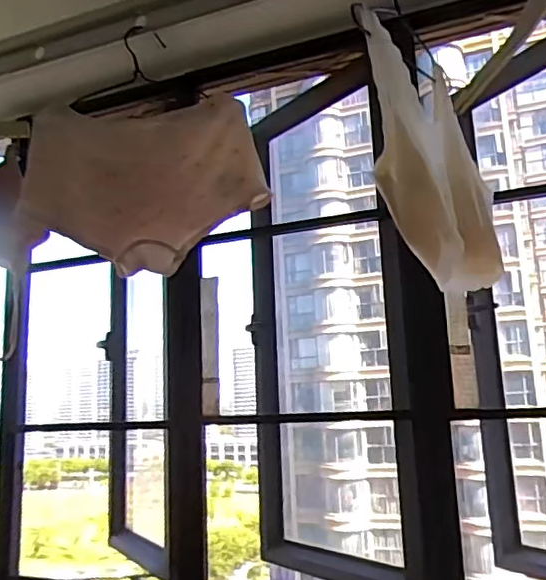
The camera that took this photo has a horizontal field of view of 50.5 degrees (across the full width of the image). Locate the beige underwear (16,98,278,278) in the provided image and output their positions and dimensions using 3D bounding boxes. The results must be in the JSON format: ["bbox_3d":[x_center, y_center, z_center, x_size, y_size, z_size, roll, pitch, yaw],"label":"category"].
[{"bbox_3d":[-0.168,-0.145,0.772,0.300,0.232,0.075,1,-12,-19],"label":"beige underwear"}]

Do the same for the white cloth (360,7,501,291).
[{"bbox_3d":[0.196,-0.143,0.654,0.054,0.282,0.247,-12,-14,37],"label":"white cloth"}]

